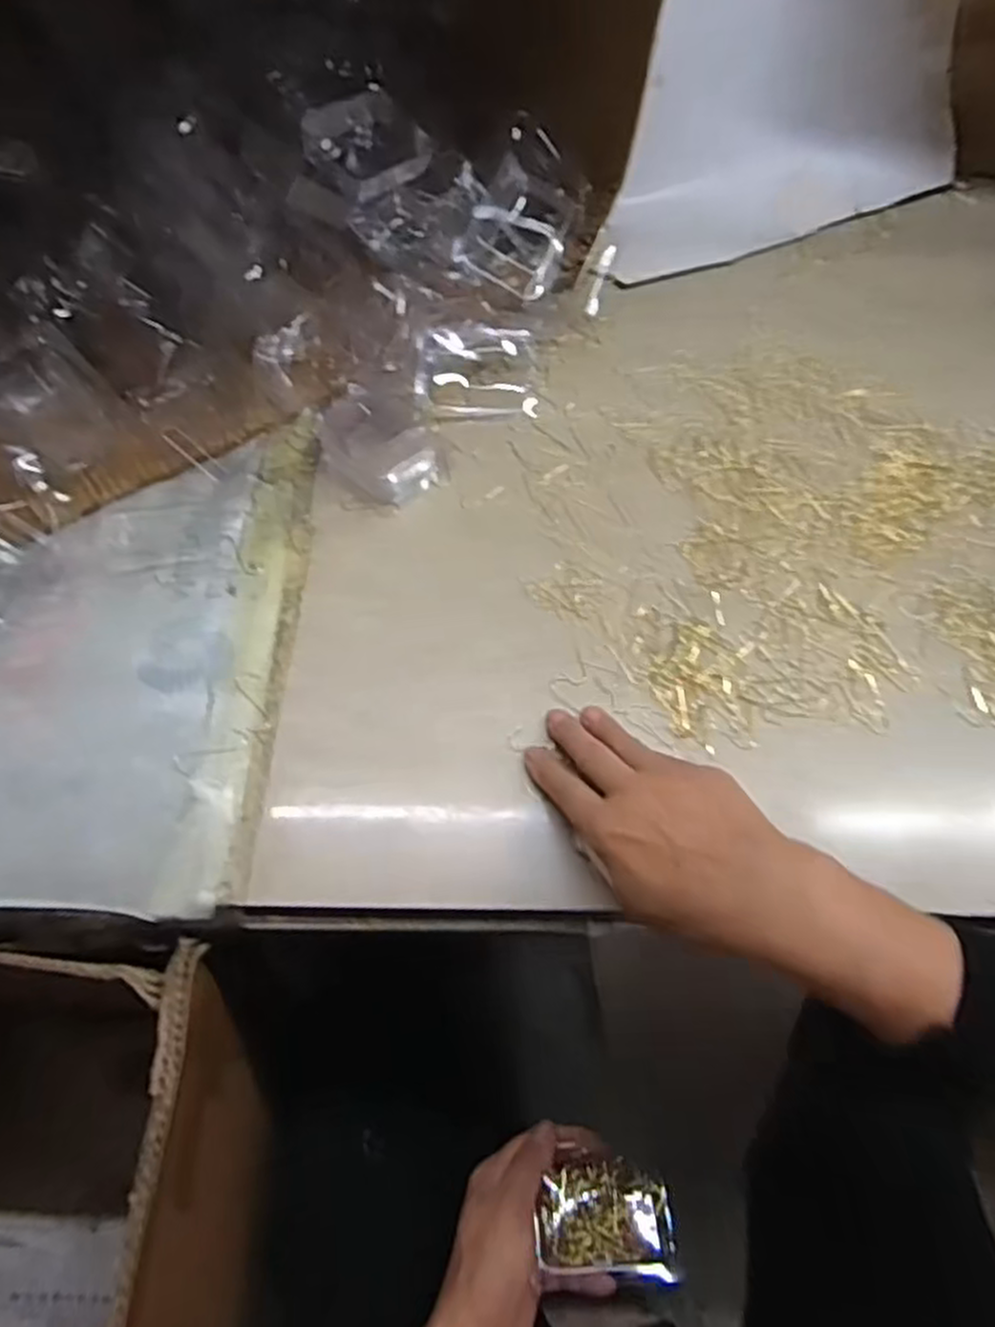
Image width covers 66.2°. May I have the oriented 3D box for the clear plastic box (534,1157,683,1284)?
[{"bbox_3d":[0.066,0.332,0.457,0.076,0.022,0.054,2,59,1],"label":"clear plastic box"}]

